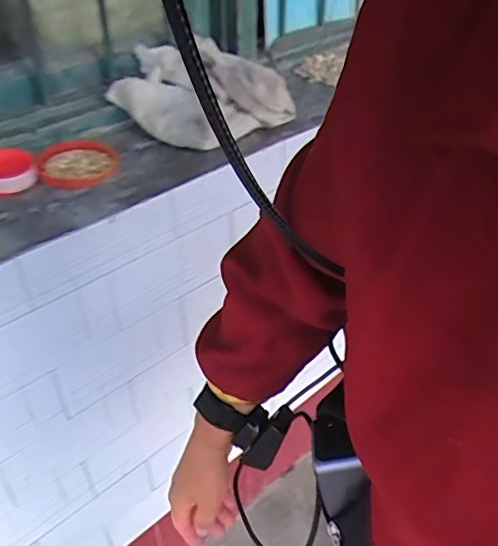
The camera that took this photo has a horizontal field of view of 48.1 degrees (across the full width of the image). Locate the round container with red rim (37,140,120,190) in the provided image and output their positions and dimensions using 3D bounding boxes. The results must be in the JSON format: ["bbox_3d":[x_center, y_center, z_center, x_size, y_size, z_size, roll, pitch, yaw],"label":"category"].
[{"bbox_3d":[-0.213,-0.141,0.697,0.093,0.019,0.107,-10,40,-11],"label":"round container with red rim"}]

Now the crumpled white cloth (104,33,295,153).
[{"bbox_3d":[-0.077,-0.256,0.791,0.220,0.081,0.187,-31,49,-32],"label":"crumpled white cloth"}]

